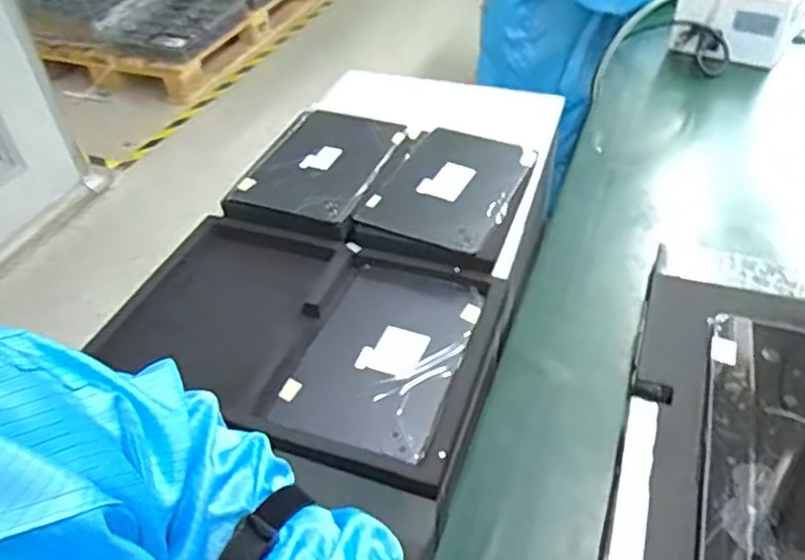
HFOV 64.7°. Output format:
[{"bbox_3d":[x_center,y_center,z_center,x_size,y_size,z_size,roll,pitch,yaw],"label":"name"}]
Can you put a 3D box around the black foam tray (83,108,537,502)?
[{"bbox_3d":[-0.068,-0.040,0.823,0.441,0.068,0.548,17,52,18],"label":"black foam tray"}]

